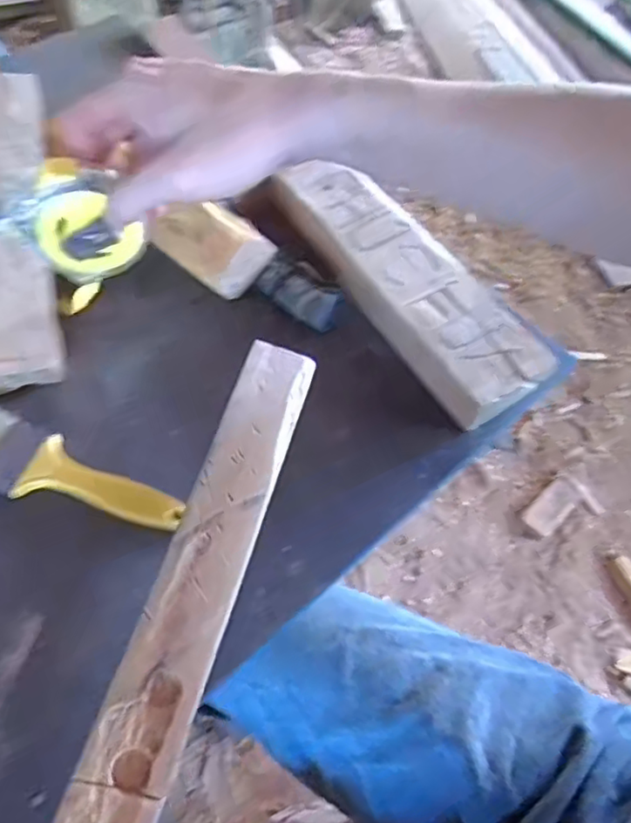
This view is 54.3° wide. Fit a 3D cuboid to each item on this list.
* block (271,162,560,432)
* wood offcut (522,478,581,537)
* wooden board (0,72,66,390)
[{"bbox_3d":[0.064,-0.106,0.481,0.073,0.036,0.270,-28,63,-18],"label":"block"},{"bbox_3d":[0.455,0.183,1.182,0.125,0.013,0.060,-38,67,-22],"label":"wood offcut"},{"bbox_3d":[-0.231,-0.144,0.454,0.062,0.030,0.266,-9,73,-8],"label":"wooden board"}]

